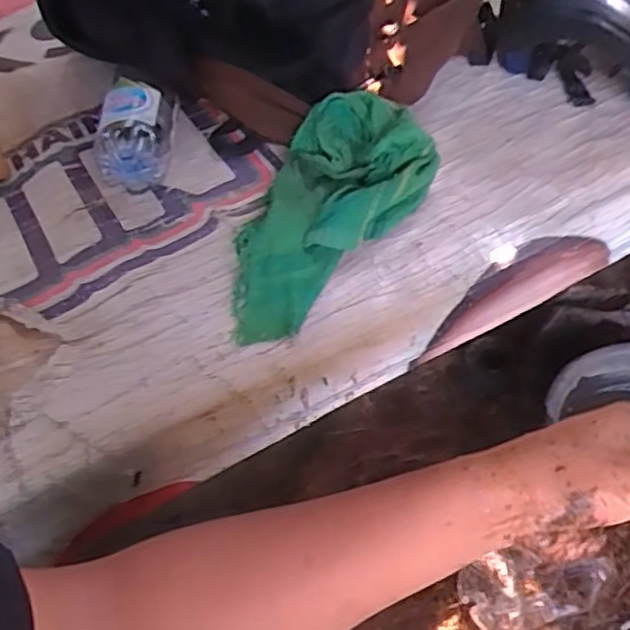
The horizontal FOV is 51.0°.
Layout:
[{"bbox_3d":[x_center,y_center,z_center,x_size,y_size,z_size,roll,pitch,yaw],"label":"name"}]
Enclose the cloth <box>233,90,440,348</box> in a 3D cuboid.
[{"bbox_3d":[-0.003,-0.122,0.693,0.151,0.080,0.301,31,58,23],"label":"cloth"}]

